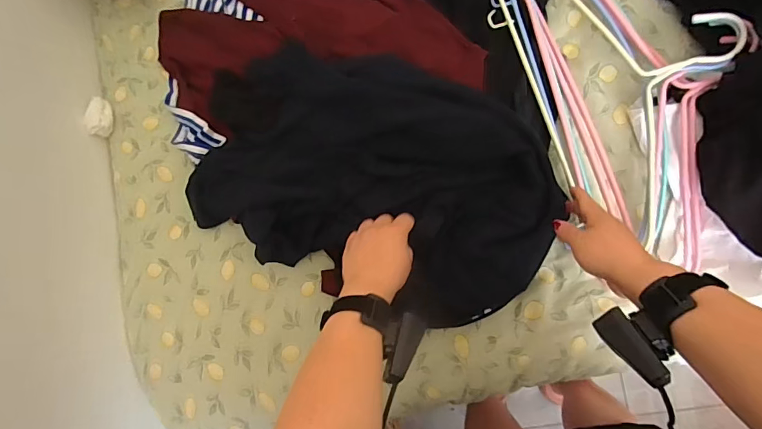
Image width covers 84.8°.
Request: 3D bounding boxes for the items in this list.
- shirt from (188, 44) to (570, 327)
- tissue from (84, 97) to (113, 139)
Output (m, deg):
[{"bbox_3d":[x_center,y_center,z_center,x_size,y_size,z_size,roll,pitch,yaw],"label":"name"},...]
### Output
[{"bbox_3d":[-0.020,-0.049,0.547,0.473,0.059,0.282,19,89,7],"label":"shirt"},{"bbox_3d":[-0.434,-0.154,0.643,0.018,0.037,0.064,-9,86,6],"label":"tissue"}]

